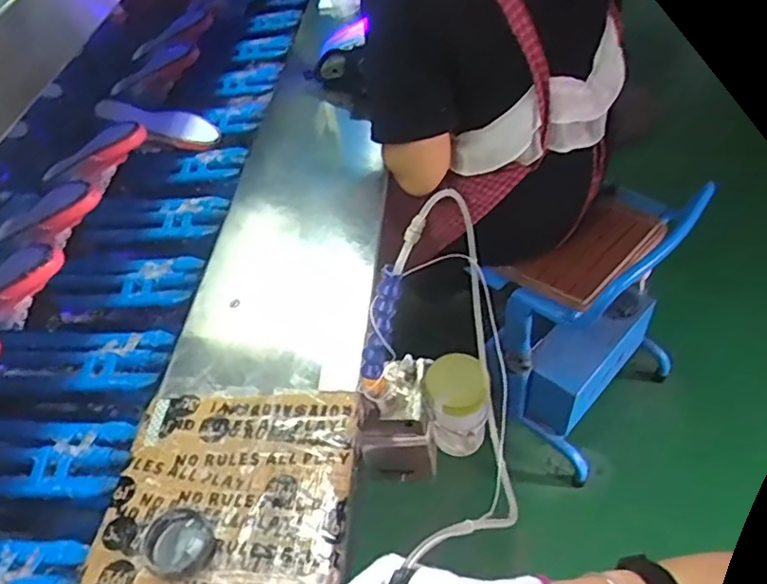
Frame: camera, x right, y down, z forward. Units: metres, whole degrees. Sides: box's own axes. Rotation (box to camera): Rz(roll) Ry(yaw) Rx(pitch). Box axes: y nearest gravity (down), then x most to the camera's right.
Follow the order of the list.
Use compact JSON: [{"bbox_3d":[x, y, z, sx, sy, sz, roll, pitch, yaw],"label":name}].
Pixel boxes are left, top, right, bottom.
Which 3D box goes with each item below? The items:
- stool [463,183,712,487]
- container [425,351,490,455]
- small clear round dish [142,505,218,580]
[{"bbox_3d":[0.420,0.055,1.272,0.305,0.514,0.396,27,56,30],"label":"stool"},{"bbox_3d":[0.089,0.134,0.739,0.072,0.083,0.088,-6,46,4],"label":"container"},{"bbox_3d":[-0.194,0.236,0.589,0.063,0.024,0.061,-3,48,3],"label":"small clear round dish"}]

